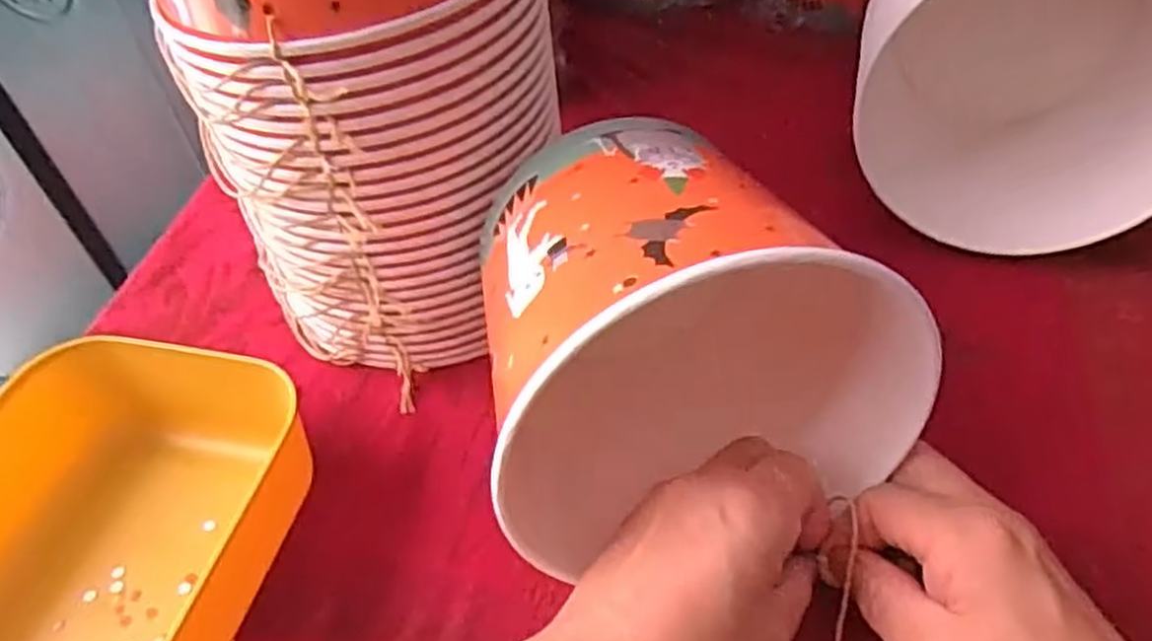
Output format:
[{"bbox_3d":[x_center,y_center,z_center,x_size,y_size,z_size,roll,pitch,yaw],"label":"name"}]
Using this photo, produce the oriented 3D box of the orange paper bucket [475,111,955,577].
[{"bbox_3d":[0.041,-0.012,0.316,0.159,0.124,0.142,-10,48,-3],"label":"orange paper bucket"}]

